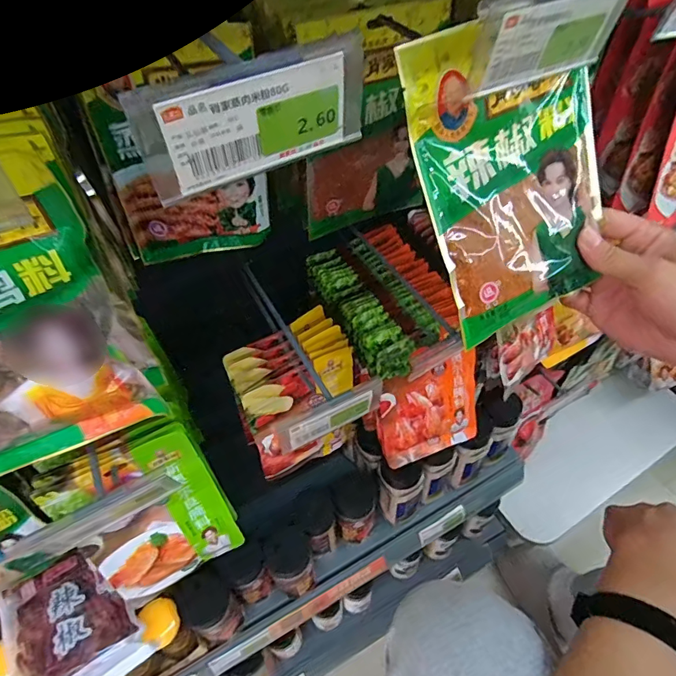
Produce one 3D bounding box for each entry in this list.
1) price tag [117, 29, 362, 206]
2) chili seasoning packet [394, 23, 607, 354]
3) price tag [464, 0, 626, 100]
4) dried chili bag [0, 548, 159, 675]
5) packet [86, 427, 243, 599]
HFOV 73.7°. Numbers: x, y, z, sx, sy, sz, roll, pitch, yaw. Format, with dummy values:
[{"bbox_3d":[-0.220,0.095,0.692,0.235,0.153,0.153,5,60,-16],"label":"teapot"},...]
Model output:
[{"bbox_3d":[-0.034,-0.093,0.193,0.098,0.046,0.007,-23,53,-18],"label":"price tag"},{"bbox_3d":[0.124,-0.106,0.301,0.139,0.188,0.015,-27,22,-13],"label":"chili seasoning packet"},{"bbox_3d":[0.106,-0.161,0.236,0.098,0.044,0.015,-24,59,-16],"label":"price tag"},{"bbox_3d":[-0.287,0.306,0.476,0.124,0.044,0.146,-31,56,-23],"label":"dried chili bag"},{"bbox_3d":[-0.168,0.172,0.419,0.120,0.169,0.012,-24,32,-15],"label":"packet"}]

